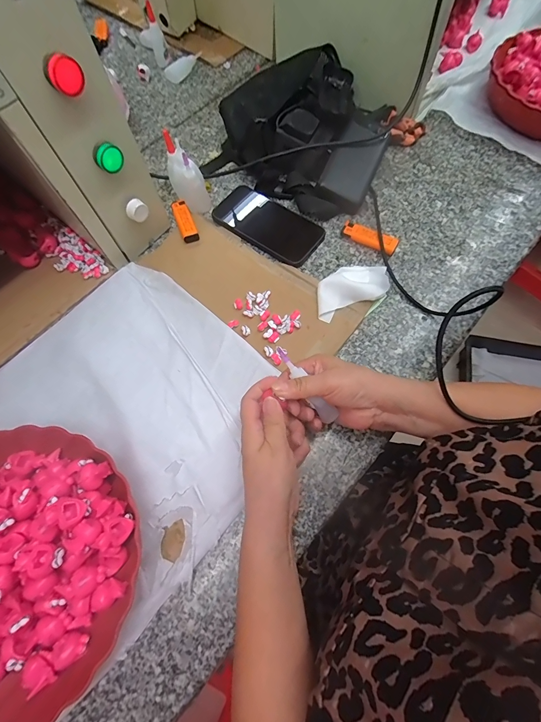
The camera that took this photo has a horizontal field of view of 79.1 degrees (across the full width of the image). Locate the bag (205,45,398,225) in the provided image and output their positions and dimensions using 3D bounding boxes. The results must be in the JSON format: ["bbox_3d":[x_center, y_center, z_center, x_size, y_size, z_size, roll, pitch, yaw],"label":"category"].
[{"bbox_3d":[0.061,-0.369,0.521,0.256,0.073,0.250,28,71,13],"label":"bag"}]

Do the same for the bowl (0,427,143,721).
[{"bbox_3d":[-0.242,0.189,0.302,0.228,0.070,0.234,-1,67,2],"label":"bowl"}]

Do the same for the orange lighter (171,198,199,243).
[{"bbox_3d":[-0.129,-0.211,0.490,0.024,0.013,0.084,-21,68,-7],"label":"orange lighter"}]

